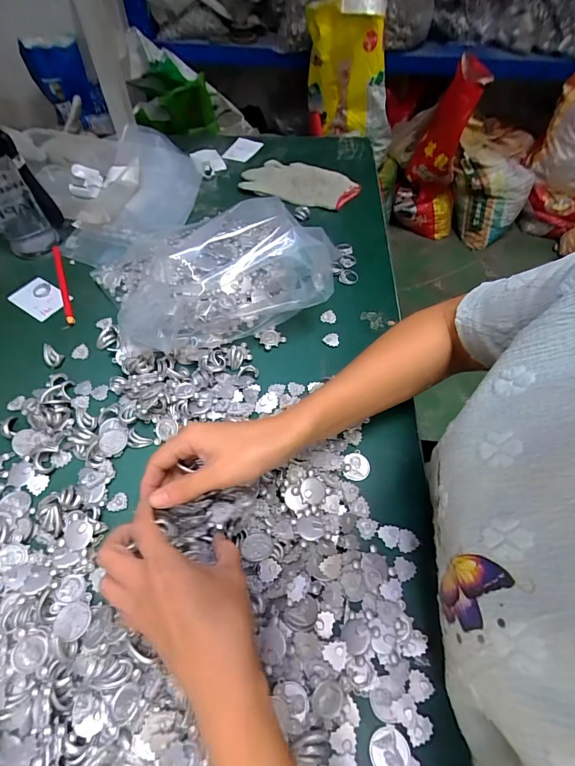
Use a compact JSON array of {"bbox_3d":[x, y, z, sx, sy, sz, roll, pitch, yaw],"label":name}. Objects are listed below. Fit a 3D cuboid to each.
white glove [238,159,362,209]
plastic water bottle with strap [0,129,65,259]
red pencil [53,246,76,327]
[{"bbox_3d":[0.024,-0.348,0.679,0.193,0.016,0.104,23,59,12],"label":"white glove"},{"bbox_3d":[-0.384,-0.273,0.543,0.079,0.180,0.093,-28,62,-19],"label":"plastic water bottle with strap"},{"bbox_3d":[-0.317,-0.139,0.558,0.012,0.010,0.168,-20,60,-15],"label":"red pencil"}]

